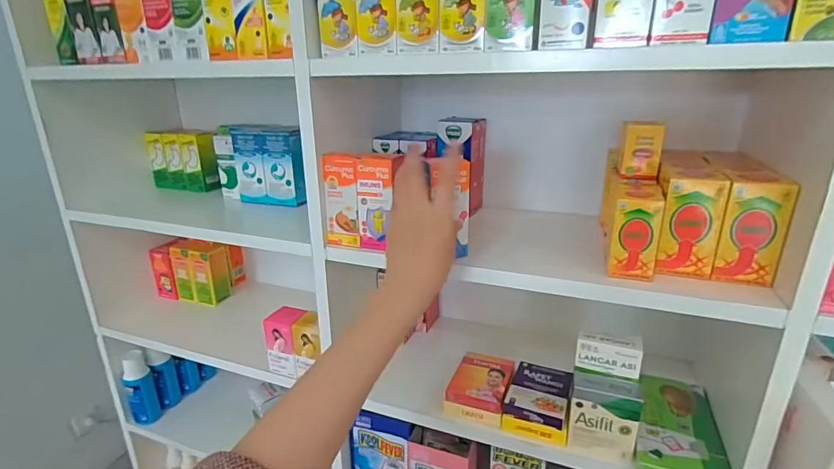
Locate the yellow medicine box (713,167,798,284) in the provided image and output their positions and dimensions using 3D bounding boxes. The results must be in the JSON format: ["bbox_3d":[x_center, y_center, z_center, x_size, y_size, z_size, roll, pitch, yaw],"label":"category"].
[{"bbox_3d":[0.325,-0.007,0.427,0.051,0.102,0.043,10,21,27],"label":"yellow medicine box"}]

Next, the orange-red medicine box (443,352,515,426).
[{"bbox_3d":[0.087,0.207,0.588,0.072,0.046,0.090,7,20,21],"label":"orange-red medicine box"}]

